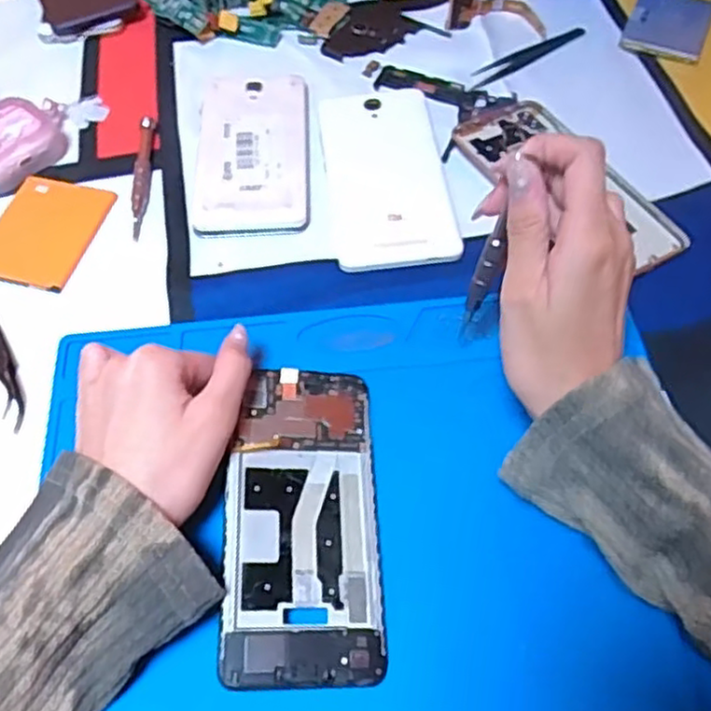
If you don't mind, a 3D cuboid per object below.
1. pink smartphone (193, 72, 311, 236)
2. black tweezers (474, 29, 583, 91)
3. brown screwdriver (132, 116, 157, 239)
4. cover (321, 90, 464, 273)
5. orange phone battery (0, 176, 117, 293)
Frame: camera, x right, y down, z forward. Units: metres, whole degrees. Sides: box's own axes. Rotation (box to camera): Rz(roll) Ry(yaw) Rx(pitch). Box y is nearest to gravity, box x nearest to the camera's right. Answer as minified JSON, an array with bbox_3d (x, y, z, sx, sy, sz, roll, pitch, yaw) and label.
[{"bbox_3d":[-0.067,-0.138,0.471,0.071,0.010,0.143,-3,59,-1],"label":"pink smartphone"},{"bbox_3d":[0.126,-0.221,0.522,0.104,0.004,0.019,-30,63,-16],"label":"black tweezers"},{"bbox_3d":[-0.139,-0.118,0.465,0.010,0.009,0.102,-4,59,-2],"label":"brown screwdriver"},{"bbox_3d":[0.020,-0.118,0.458,0.073,0.009,0.153,-6,59,-2],"label":"cover"},{"bbox_3d":[-0.195,-0.078,0.444,0.065,0.004,0.080,13,60,9],"label":"orange phone battery"}]

